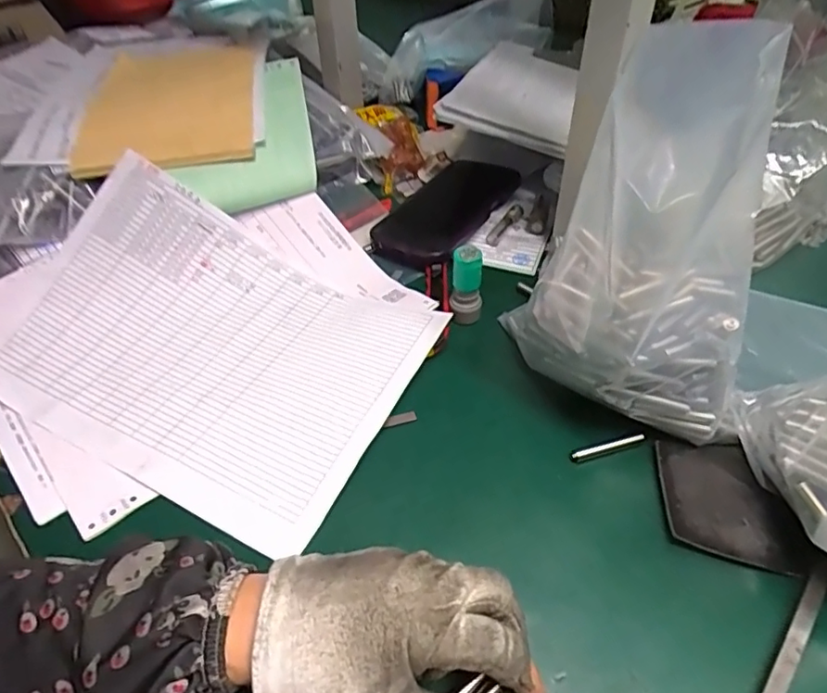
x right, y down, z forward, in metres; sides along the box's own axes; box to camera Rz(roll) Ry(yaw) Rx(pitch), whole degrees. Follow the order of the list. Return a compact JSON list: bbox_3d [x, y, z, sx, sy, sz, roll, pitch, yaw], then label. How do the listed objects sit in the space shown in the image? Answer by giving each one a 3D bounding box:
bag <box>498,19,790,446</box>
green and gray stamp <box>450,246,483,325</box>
[{"bbox_3d":[0.132,-0.038,0.330,0.127,0.185,0.105,0,46,3],"label":"bag"},{"bbox_3d":[0.040,-0.045,0.427,0.022,0.055,0.026,3,46,5],"label":"green and gray stamp"}]

